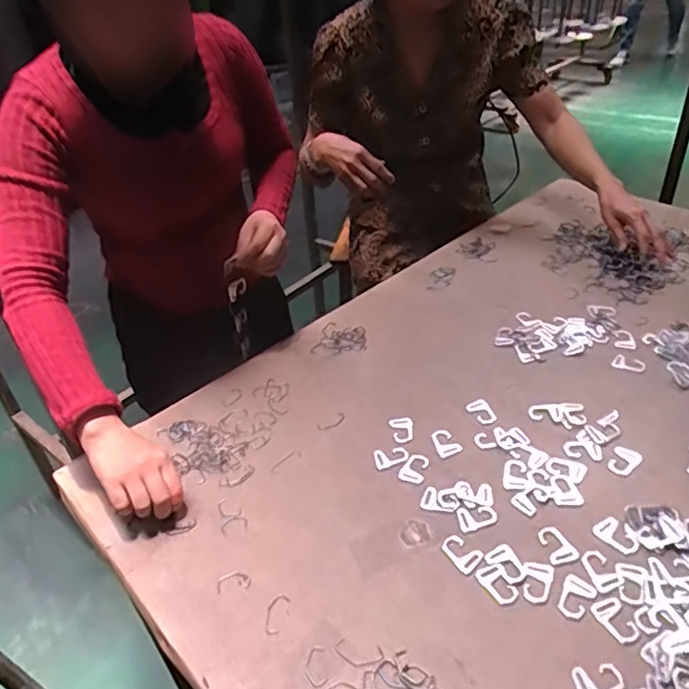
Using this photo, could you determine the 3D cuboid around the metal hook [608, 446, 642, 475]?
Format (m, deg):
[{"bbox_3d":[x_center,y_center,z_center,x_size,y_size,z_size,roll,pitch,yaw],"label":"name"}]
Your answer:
[{"bbox_3d":[0.328,0.138,0.690,0.029,0.005,0.047,27,47,37],"label":"metal hook"}]

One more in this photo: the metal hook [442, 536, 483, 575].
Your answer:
[{"bbox_3d":[0.123,0.216,0.613,0.031,0.004,0.042,-22,39,-22],"label":"metal hook"}]

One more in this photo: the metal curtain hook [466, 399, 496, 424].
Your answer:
[{"bbox_3d":[0.183,0.089,0.775,0.033,0.006,0.042,-22,39,-22],"label":"metal curtain hook"}]

